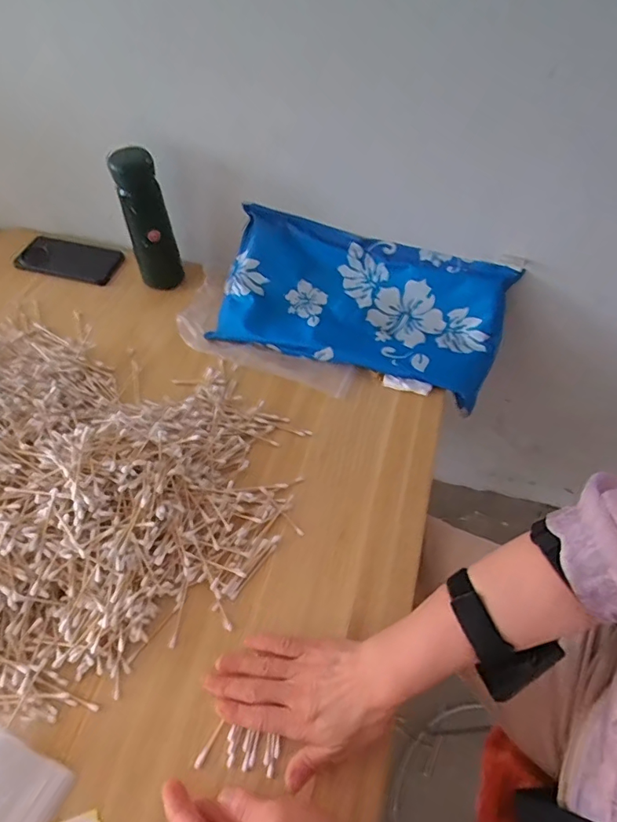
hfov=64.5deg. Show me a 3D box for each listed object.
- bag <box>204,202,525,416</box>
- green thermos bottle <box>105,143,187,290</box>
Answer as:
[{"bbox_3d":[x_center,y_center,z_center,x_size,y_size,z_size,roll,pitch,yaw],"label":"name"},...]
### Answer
[{"bbox_3d":[0.062,-0.135,0.629,0.350,0.069,0.174,17,89,9],"label":"bag"},{"bbox_3d":[-0.211,-0.245,0.644,0.058,0.172,0.053,-15,56,-11],"label":"green thermos bottle"}]

